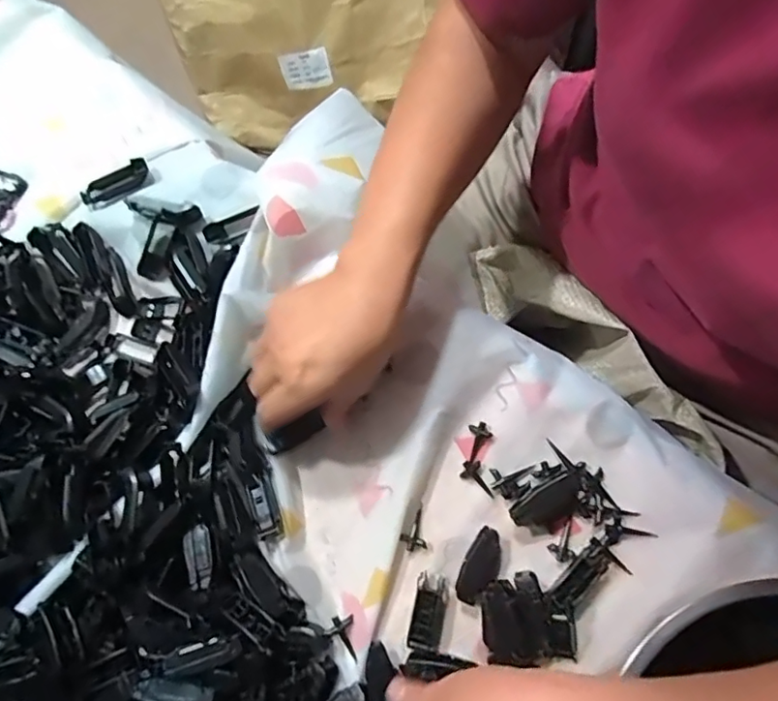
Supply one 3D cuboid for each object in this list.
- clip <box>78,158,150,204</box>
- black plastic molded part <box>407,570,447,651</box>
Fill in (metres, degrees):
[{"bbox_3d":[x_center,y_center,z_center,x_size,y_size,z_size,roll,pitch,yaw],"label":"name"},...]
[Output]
[{"bbox_3d":[-0.218,-0.133,0.435,0.056,0.011,0.021,-27,77,-5],"label":"clip"},{"bbox_3d":[0.027,0.177,0.369,0.022,0.014,0.046,10,82,10],"label":"black plastic molded part"}]

